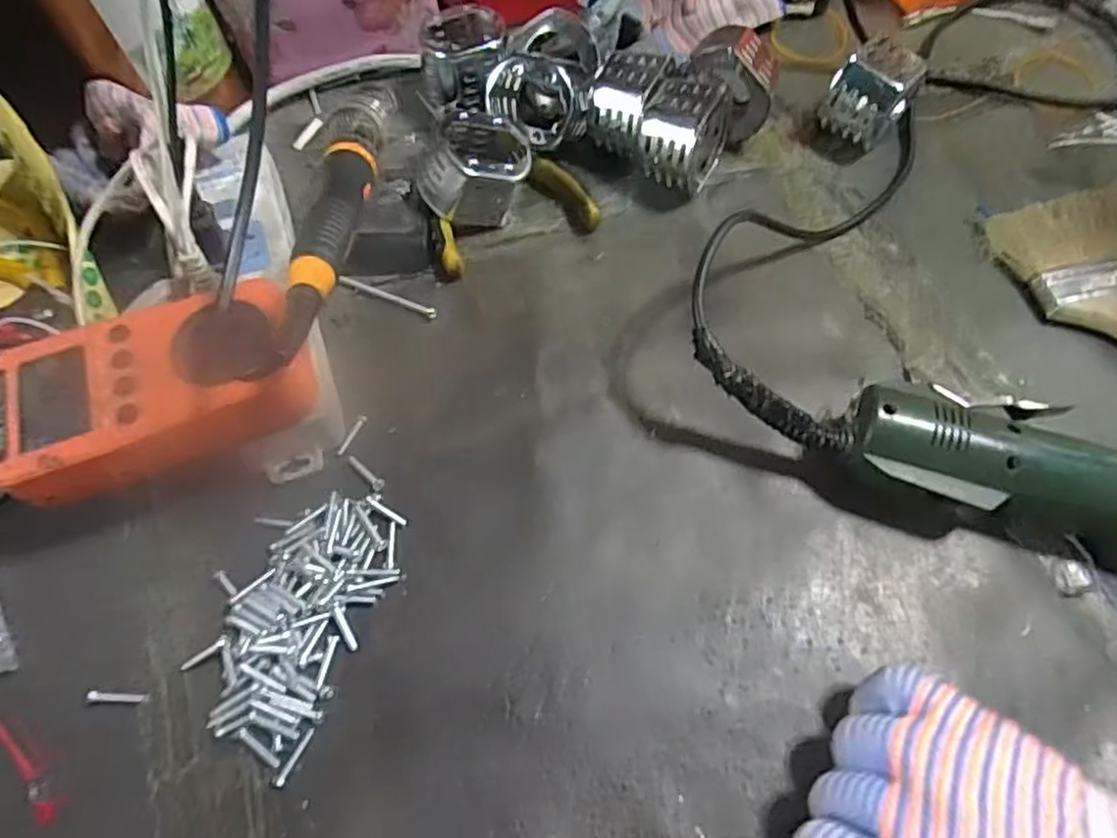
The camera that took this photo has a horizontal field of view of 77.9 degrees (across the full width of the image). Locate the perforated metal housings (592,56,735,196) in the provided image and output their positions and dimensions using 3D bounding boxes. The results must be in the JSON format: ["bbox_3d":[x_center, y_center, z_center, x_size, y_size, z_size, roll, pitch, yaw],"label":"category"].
[{"bbox_3d":[0.058,-0.175,0.403,0.078,0.049,0.064,27,68,14],"label":"perforated metal housings"}]

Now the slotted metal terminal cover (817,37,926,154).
[{"bbox_3d":[0.183,-0.191,0.408,0.041,0.052,0.039,33,69,16],"label":"slotted metal terminal cover"}]

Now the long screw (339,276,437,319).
[{"bbox_3d":[-0.093,-0.068,0.378,0.056,0.008,0.006,20,66,11],"label":"long screw"}]

